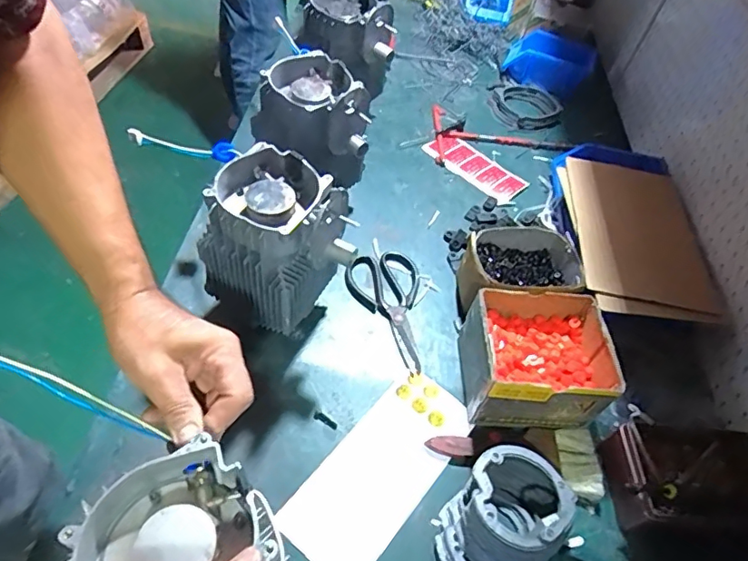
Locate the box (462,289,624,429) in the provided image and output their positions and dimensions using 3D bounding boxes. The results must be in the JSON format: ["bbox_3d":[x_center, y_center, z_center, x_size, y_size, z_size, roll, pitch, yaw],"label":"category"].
[{"bbox_3d":[0.192,0.091,0.635,0.162,0.090,0.144,5,51,-5],"label":"box"}]

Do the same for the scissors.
[{"bbox_3d":[0.031,0.038,0.719,0.102,0.011,0.198,-10,54,-18],"label":"scissors"}]

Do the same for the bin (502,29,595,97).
[{"bbox_3d":[0.375,-0.476,1.138,0.188,0.073,0.128,37,55,20],"label":"bin"}]

